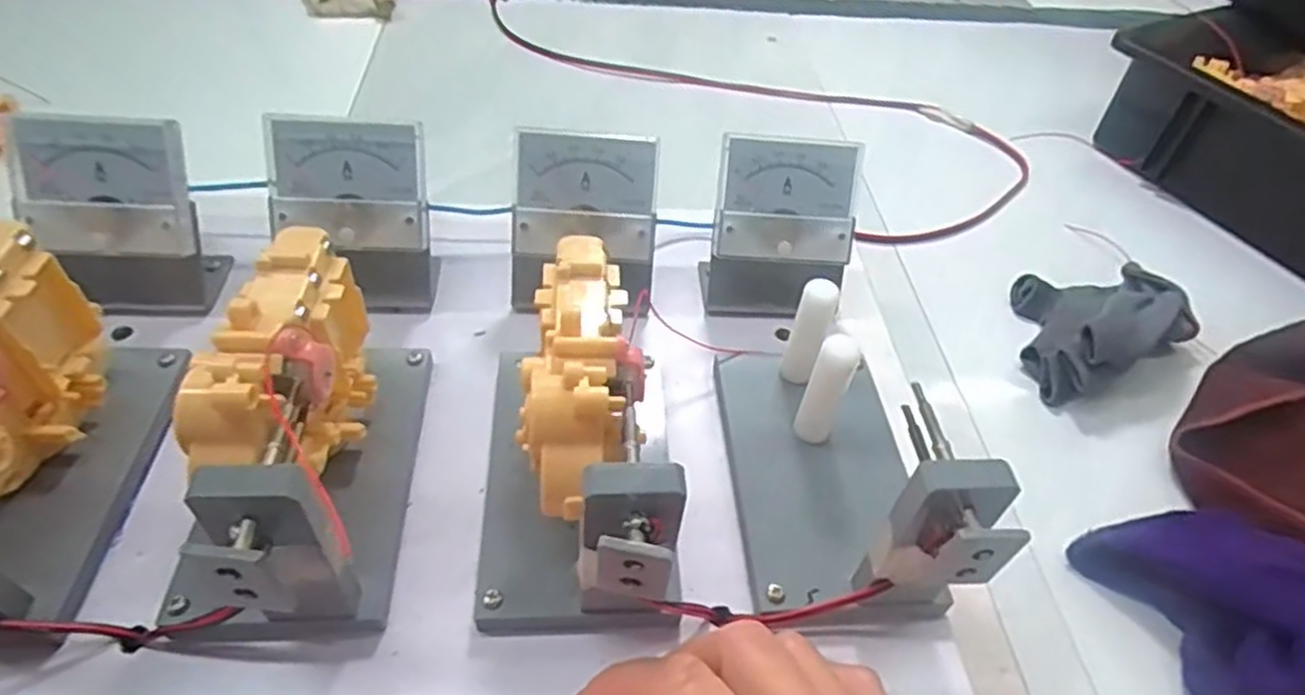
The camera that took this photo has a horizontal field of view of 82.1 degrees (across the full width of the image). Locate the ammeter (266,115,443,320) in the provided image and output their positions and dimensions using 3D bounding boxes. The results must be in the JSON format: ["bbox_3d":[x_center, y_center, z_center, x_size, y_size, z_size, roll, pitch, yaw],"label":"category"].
[{"bbox_3d":[-0.130,-0.055,0.327,0.063,0.074,0.043,-2,48,-8],"label":"ammeter"}]

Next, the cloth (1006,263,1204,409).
[{"bbox_3d":[0.266,-0.023,0.458,0.125,0.046,0.087,-22,53,-24],"label":"cloth"}]

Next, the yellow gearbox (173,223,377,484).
[{"bbox_3d":[-0.118,0.009,0.250,0.035,0.066,0.087,5,47,-2],"label":"yellow gearbox"}]

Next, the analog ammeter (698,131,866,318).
[{"bbox_3d":[0.059,-0.055,0.349,0.067,0.070,0.042,2,47,-4],"label":"analog ammeter"}]

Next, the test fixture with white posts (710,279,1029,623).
[{"bbox_3d":[0.064,0.029,0.271,0.070,0.077,0.134,0,47,-6],"label":"test fixture with white posts"}]

